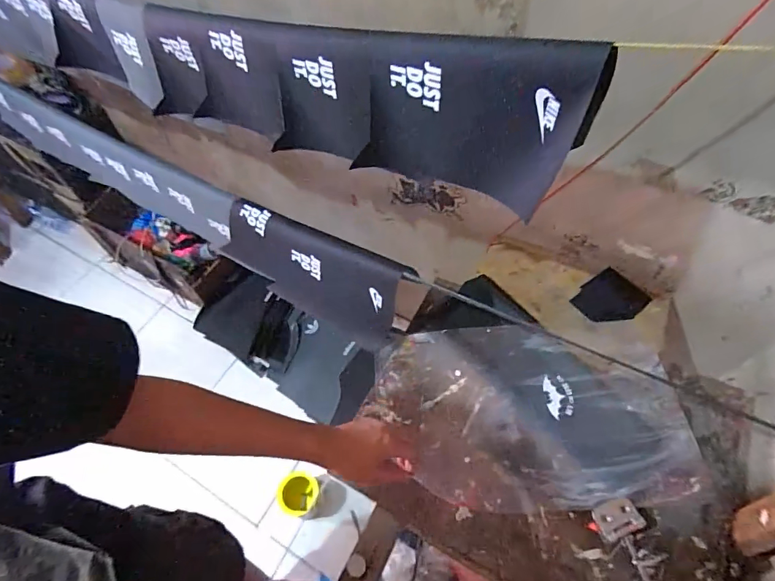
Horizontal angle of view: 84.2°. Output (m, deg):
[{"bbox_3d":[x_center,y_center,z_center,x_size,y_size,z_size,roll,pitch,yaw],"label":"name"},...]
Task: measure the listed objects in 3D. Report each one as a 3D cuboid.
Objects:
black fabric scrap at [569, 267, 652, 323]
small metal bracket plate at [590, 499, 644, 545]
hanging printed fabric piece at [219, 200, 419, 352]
[{"bbox_3d":[0.427,0.016,0.828,0.131,0.007,0.103,-27,54,-17],"label":"black fabric scrap"},{"bbox_3d":[0.324,0.326,0.609,0.063,0.038,0.047,-17,59,-6],"label":"small metal bracket plate"},{"bbox_3d":[-0.152,-0.035,0.818,0.393,0.190,0.032,24,36,20],"label":"hanging printed fabric piece"}]

